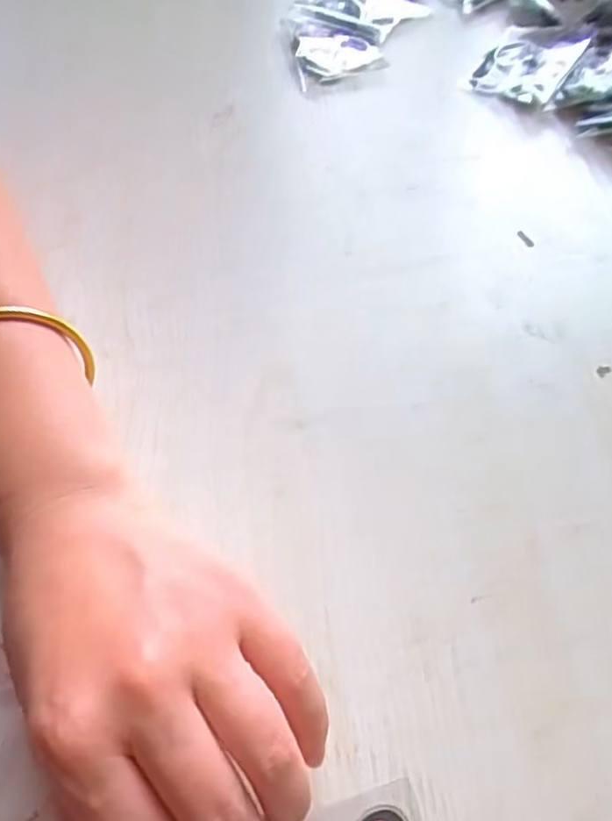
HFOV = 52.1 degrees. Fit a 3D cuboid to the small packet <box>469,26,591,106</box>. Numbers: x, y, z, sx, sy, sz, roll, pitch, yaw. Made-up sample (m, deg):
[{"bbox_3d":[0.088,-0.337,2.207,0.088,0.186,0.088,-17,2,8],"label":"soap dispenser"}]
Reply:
[{"bbox_3d":[0.138,-0.215,0.391,0.053,0.013,0.057,28,67,18],"label":"small packet"}]

